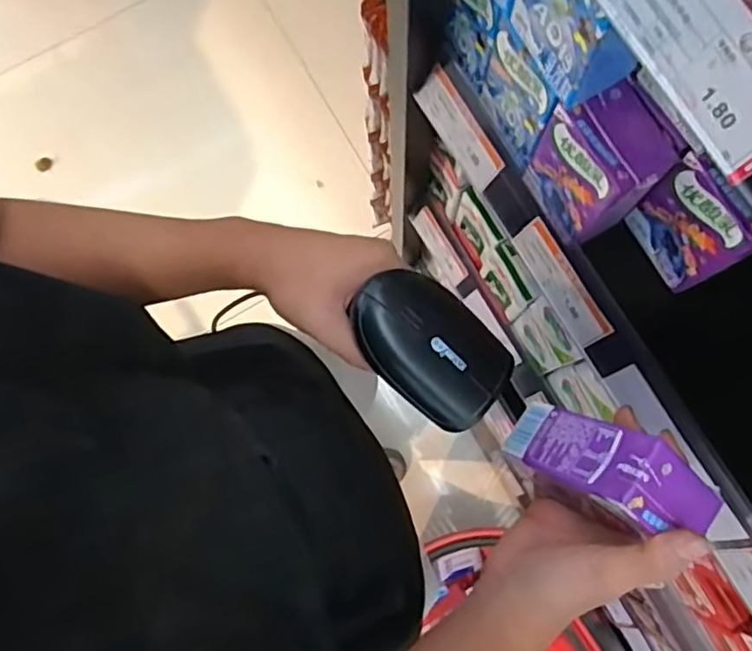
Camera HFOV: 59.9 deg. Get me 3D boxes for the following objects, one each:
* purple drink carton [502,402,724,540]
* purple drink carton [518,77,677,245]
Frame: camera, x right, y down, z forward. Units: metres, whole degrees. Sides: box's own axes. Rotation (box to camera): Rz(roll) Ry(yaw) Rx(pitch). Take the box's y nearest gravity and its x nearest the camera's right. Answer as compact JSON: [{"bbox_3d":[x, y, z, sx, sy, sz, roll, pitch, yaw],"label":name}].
[{"bbox_3d":[0.129,0.083,0.376,0.060,0.108,0.045,34,79,-34],"label":"purple drink carton"},{"bbox_3d":[0.138,-0.100,0.412,0.045,0.104,0.063,-30,80,-5],"label":"purple drink carton"}]

